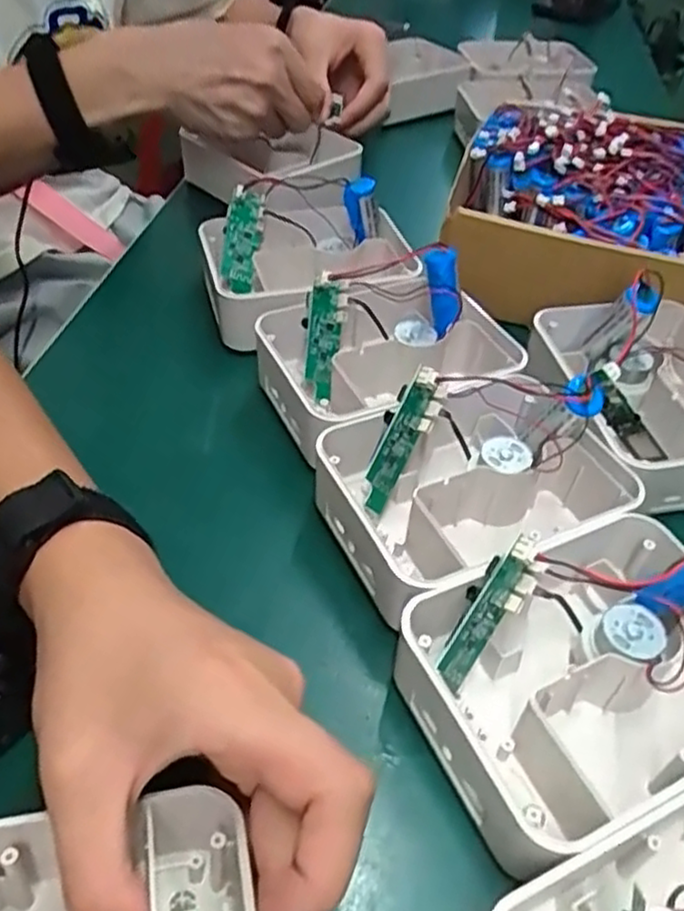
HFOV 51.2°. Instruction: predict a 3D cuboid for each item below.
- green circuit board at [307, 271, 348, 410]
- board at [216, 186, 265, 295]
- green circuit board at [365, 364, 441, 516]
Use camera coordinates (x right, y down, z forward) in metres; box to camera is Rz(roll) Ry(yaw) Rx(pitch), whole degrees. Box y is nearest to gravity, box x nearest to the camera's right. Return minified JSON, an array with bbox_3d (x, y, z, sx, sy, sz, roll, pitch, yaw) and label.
[{"bbox_3d":[-0.009,-0.064,0.400,0.019,0.069,0.014,5,5,1],"label":"green circuit board"},{"bbox_3d":[-0.068,-0.142,0.473,0.025,0.067,0.012,7,-2,3],"label":"board"},{"bbox_3d":[0.027,-0.007,0.335,0.014,0.024,0.068,21,86,40],"label":"green circuit board"}]

